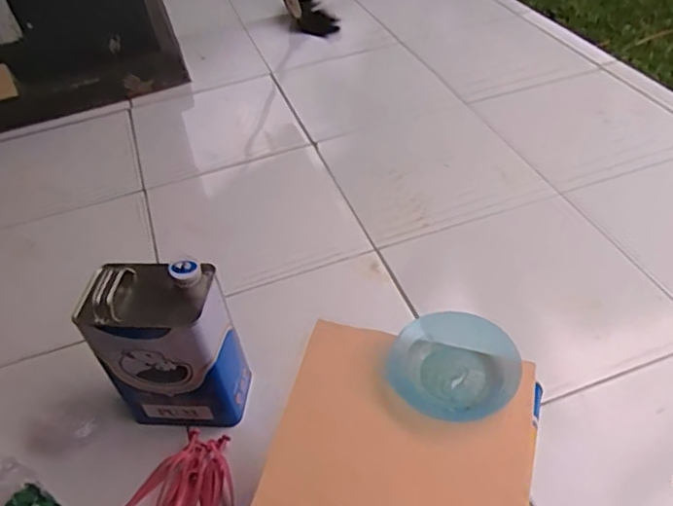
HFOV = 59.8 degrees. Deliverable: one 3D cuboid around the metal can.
[{"bbox_3d":[-0.230,0.129,0.815,0.167,0.255,0.107,1,44,8],"label":"metal can"}]

